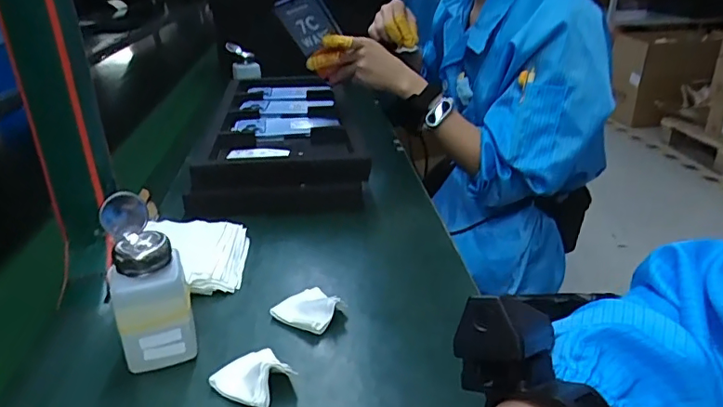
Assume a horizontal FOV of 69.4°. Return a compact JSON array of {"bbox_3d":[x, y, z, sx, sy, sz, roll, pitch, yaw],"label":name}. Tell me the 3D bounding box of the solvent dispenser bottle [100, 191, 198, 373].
[{"bbox_3d":[-0.163,0.062,0.400,0.056,0.132,0.048,-12,29,-20],"label":"solvent dispenser bottle"}]

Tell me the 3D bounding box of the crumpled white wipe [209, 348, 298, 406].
[{"bbox_3d":[-0.079,0.127,0.392,0.052,0.025,0.050,21,34,37],"label":"crumpled white wipe"}]

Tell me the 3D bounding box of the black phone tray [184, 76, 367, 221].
[{"bbox_3d":[-0.131,-0.111,0.832,0.217,0.076,0.457,-4,27,-6],"label":"black phone tray"}]

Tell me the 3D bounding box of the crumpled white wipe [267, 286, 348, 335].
[{"bbox_3d":[-0.045,0.089,0.469,0.055,0.023,0.052,14,30,26],"label":"crumpled white wipe"}]

